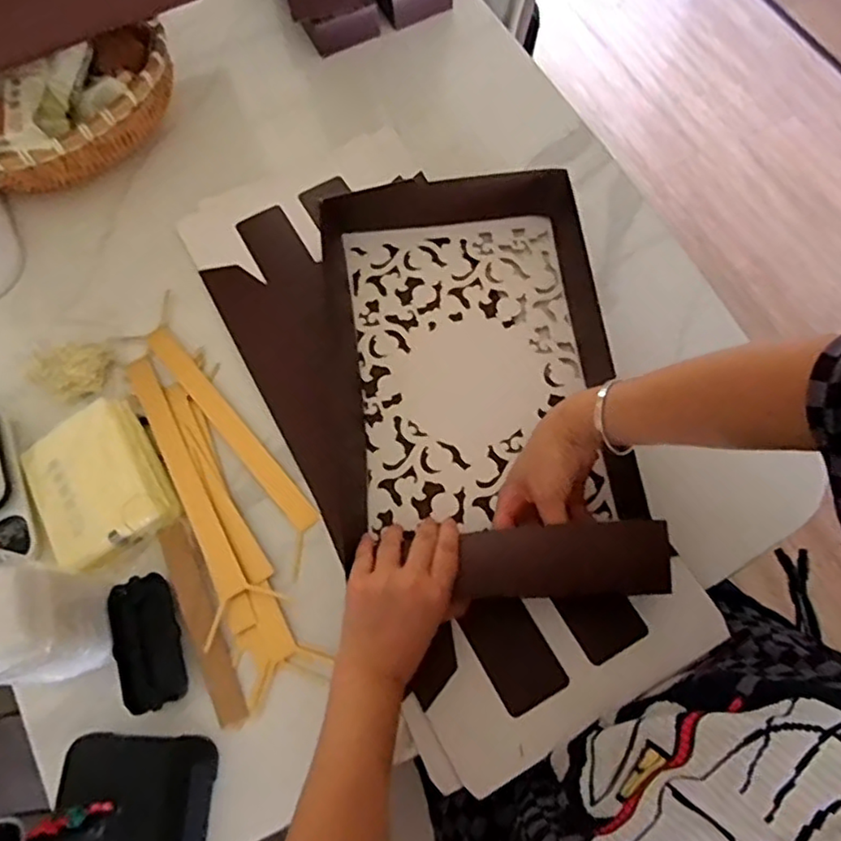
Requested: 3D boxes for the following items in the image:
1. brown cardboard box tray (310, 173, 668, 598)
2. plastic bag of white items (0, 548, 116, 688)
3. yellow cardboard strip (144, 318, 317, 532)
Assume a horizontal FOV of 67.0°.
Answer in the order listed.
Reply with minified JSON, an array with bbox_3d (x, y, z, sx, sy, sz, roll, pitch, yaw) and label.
[{"bbox_3d":[0.049,-0.047,0.604,0.267,0.077,0.418,-5,69,-1],"label":"brown cardboard box tray"},{"bbox_3d":[-0.301,0.150,0.473,0.062,0.177,0.089,-8,68,-1],"label":"plastic bag of white items"},{"bbox_3d":[-0.192,-0.001,0.630,0.026,0.004,0.274,-39,72,-13],"label":"yellow cardboard strip"}]

